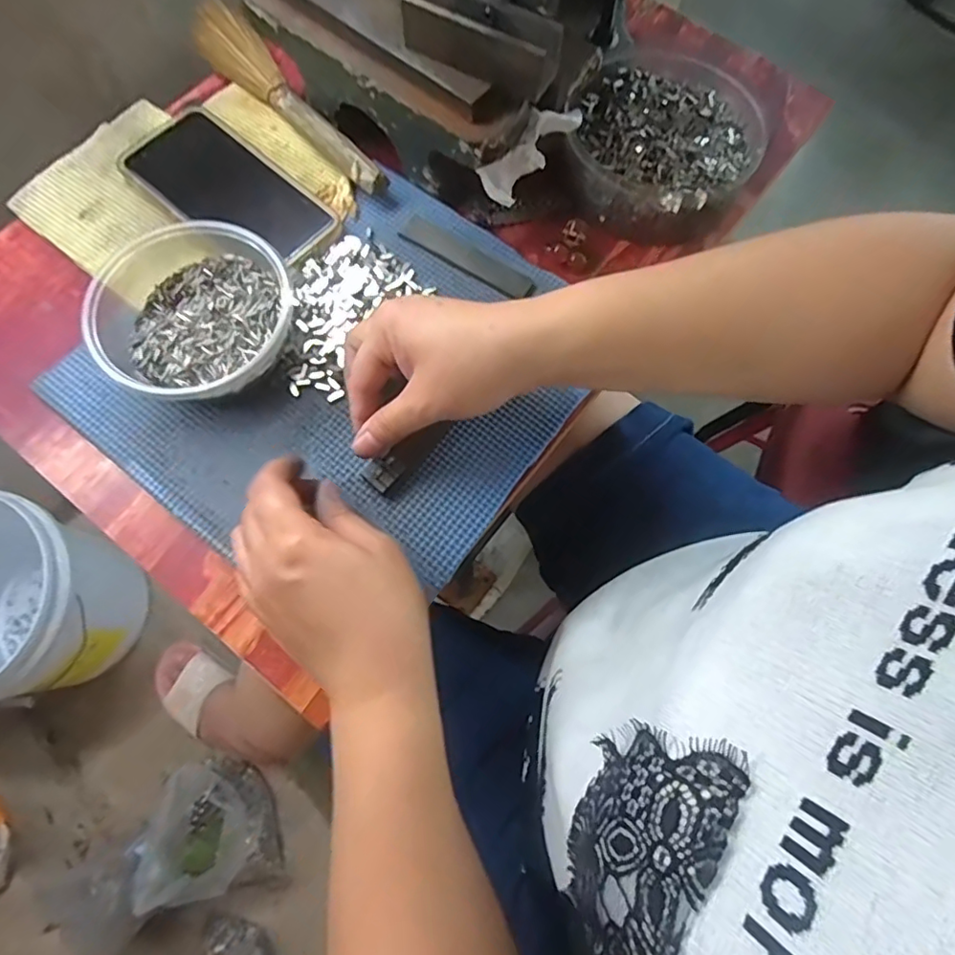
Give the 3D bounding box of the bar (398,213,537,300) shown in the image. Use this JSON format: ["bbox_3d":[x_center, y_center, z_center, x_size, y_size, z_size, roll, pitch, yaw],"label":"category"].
[{"bbox_3d":[-0.007,-0.149,0.391,0.098,0.004,0.021,32,73,9],"label":"bar"}]

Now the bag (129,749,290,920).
[{"bbox_3d":[-0.356,0.482,0.771,0.191,0.124,0.161,39,74,11],"label":"bag"}]

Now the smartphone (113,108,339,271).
[{"bbox_3d":[-0.172,-0.199,0.397,0.154,0.009,0.072,38,74,10],"label":"smartphone"}]

